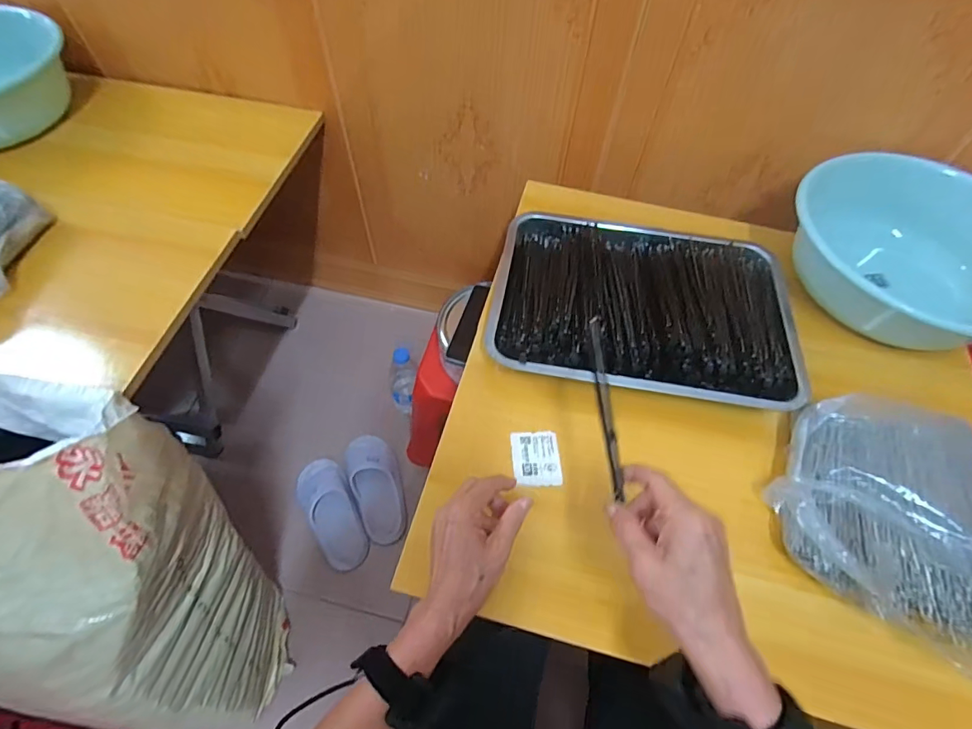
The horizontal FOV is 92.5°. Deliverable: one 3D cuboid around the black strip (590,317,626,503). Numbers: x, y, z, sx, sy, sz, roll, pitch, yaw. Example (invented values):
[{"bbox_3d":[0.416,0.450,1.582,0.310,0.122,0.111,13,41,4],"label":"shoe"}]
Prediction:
[{"bbox_3d":[0.099,0.037,0.385,0.011,0.004,0.142,-2,69,-3],"label":"black strip"}]

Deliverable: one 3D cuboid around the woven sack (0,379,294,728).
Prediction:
[{"bbox_3d":[-0.512,0.223,0.587,0.443,0.580,0.276,20,61,10],"label":"woven sack"}]

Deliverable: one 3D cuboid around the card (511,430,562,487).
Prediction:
[{"bbox_3d":[0.052,0.097,0.484,0.049,0.004,0.059,-1,59,-3],"label":"card"}]

